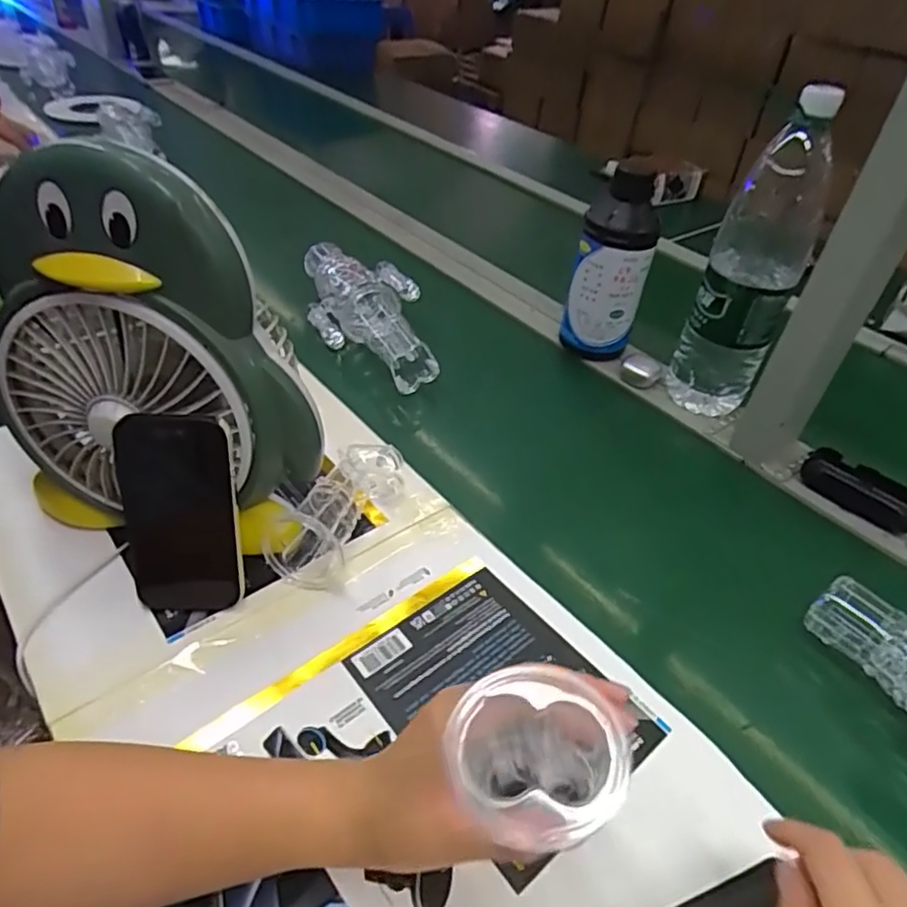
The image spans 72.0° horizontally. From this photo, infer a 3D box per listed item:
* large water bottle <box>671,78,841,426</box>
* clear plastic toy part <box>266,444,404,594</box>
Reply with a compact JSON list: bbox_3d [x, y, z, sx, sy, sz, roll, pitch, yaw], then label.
[{"bbox_3d":[0.304,-0.185,0.639,0.085,0.322,0.085,22,45,16],"label":"large water bottle"},{"bbox_3d":[-0.099,0.043,0.524,0.064,0.063,0.128,20,44,15],"label":"clear plastic toy part"}]

